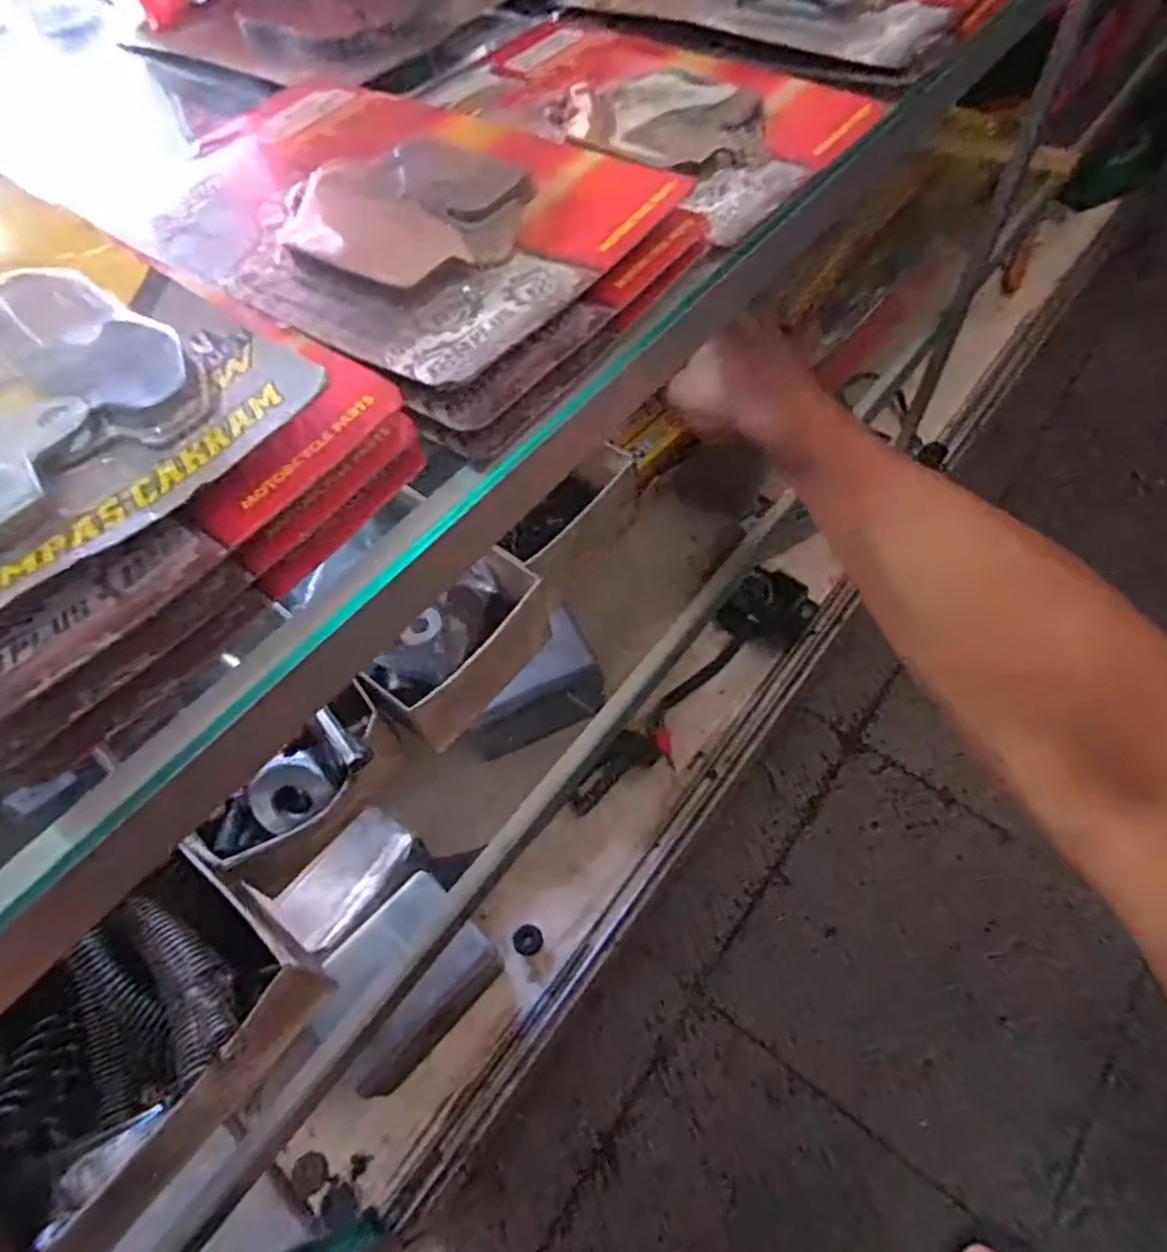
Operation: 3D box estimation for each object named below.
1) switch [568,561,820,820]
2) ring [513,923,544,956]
[{"bbox_3d":[0.091,0.055,0.619,0.275,0.049,0.069,-40,66,-20],"label":"switch"},{"bbox_3d":[-0.042,0.238,0.547,0.022,0.010,0.021,-1,59,1],"label":"ring"}]

